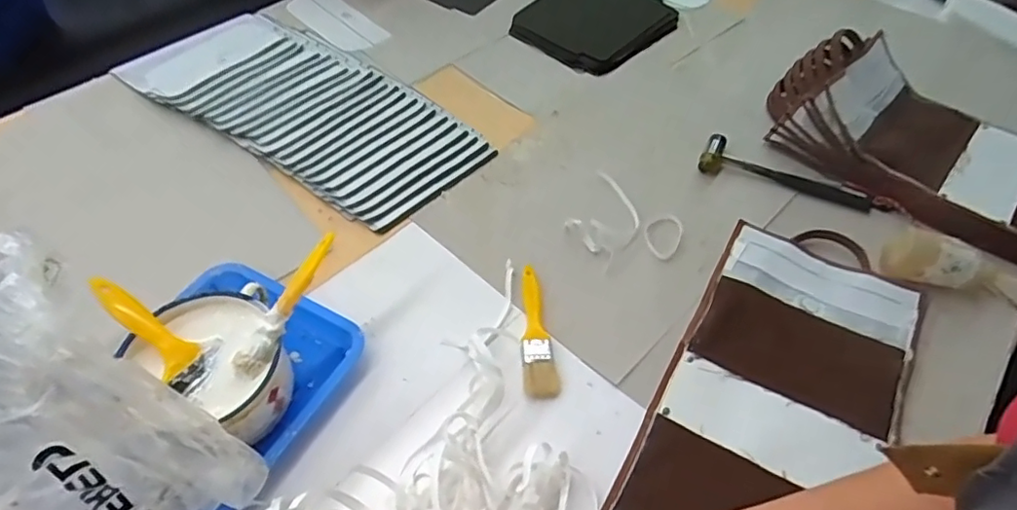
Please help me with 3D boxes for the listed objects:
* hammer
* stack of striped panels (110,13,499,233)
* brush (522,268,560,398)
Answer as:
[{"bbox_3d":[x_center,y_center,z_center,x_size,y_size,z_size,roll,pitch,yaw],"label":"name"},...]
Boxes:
[{"bbox_3d":[0.408,-0.123,0.858,0.241,0.028,0.062,18,53,12],"label":"hammer"},{"bbox_3d":[-0.324,-0.243,0.924,0.581,0.029,0.276,31,56,22],"label":"stack of striped panels"},{"bbox_3d":[0.030,0.084,0.685,0.036,0.013,0.176,-3,51,-4],"label":"brush"}]

